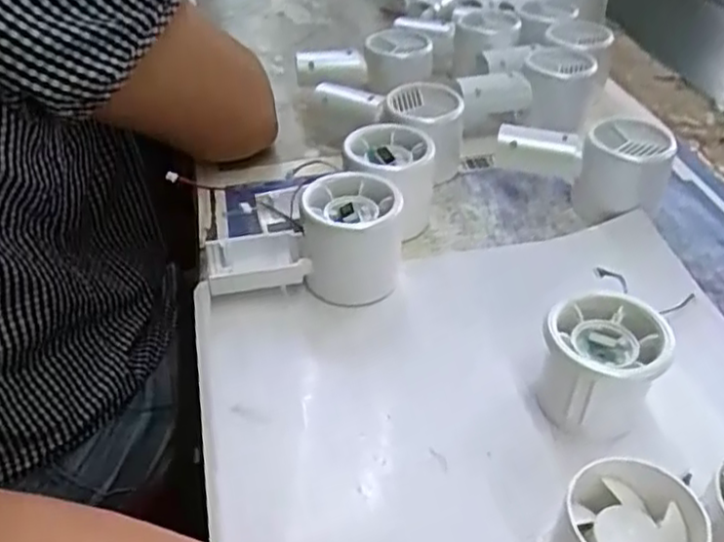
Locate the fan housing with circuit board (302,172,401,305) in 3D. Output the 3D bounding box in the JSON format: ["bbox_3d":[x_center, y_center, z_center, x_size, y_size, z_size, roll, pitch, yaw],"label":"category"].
[{"bbox_3d":[-0.005,-0.018,0.420,0.055,0.060,0.053,-1,40,1],"label":"fan housing with circuit board"}]

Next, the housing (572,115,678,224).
[{"bbox_3d":[0.174,-0.065,0.476,0.055,0.055,0.056,17,43,20],"label":"housing"}]

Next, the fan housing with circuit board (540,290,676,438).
[{"bbox_3d":[0.116,0.046,0.347,0.053,0.050,0.057,-1,40,1],"label":"fan housing with circuit board"}]

